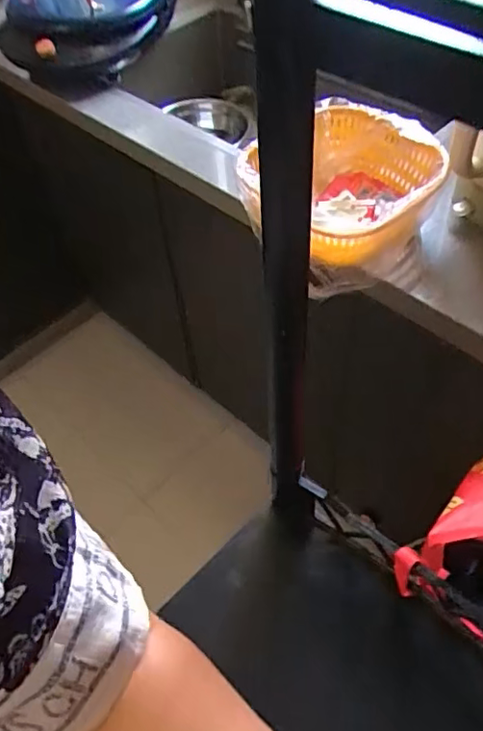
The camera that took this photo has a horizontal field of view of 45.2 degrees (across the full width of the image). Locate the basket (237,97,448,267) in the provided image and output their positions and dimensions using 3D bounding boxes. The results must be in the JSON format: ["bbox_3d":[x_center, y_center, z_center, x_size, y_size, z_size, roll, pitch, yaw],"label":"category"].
[{"bbox_3d":[0.137,-0.242,0.776,0.228,0.101,0.249,-3,52,4],"label":"basket"}]

